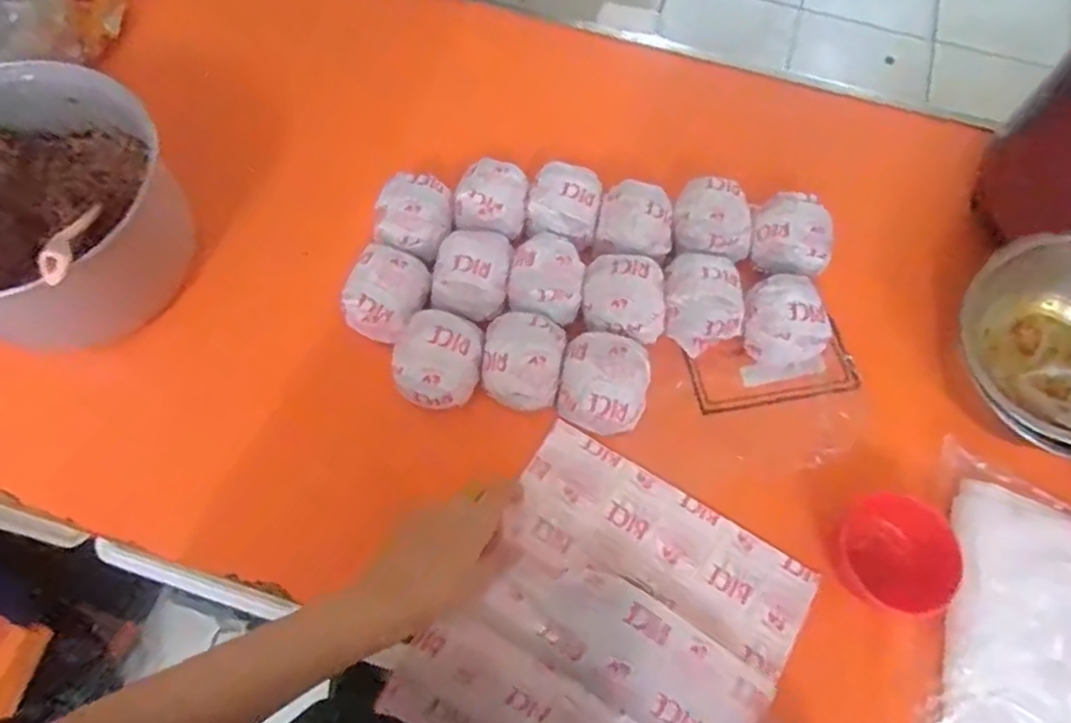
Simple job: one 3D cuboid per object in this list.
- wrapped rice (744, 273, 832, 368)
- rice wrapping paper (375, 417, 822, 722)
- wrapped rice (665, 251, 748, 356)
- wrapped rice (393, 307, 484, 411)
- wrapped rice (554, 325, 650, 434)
[{"bbox_3d":[0.216,-0.035,0.613,0.066,0.062,0.080,0,66,-1],"label":"wrapped rice"},{"bbox_3d":[0.056,0.211,0.529,0.239,0.092,0.258,31,69,12],"label":"rice wrapping paper"},{"bbox_3d":[0.147,-0.059,0.613,0.067,0.058,0.086,-8,66,-4],"label":"wrapped rice"},{"bbox_3d":[-0.083,-0.001,0.574,0.070,0.040,0.075,0,66,-1],"label":"wrapped rice"},{"bbox_3d":[0.057,0.018,0.587,0.074,0.058,0.083,13,66,5],"label":"wrapped rice"}]

